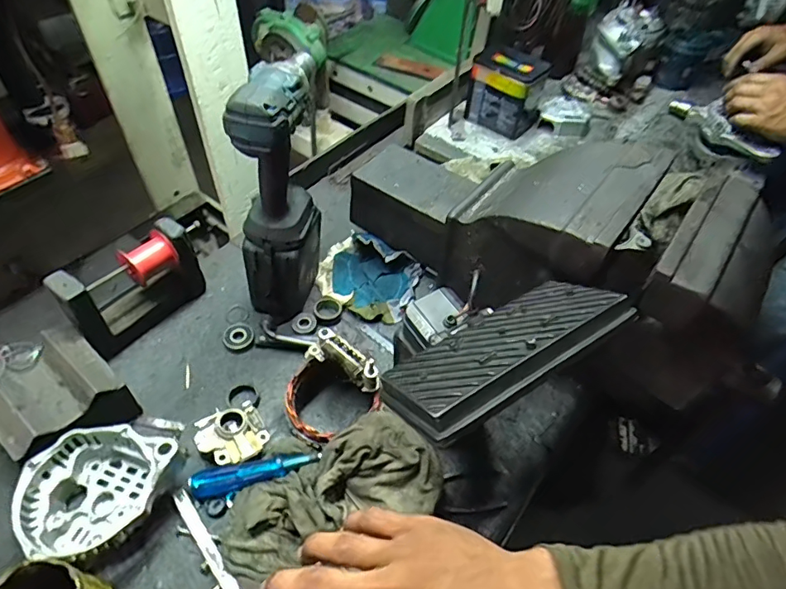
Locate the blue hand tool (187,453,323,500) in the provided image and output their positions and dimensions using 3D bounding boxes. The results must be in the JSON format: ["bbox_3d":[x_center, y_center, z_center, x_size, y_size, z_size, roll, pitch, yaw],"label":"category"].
[{"bbox_3d":[-0.151,0.196,0.544,0.143,0.020,0.023,-15,52,1],"label":"blue hand tool"}]

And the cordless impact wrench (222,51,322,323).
[{"bbox_3d":[-0.145,-0.132,0.631,0.089,0.319,0.164,1,50,-3],"label":"cordless impact wrench"}]

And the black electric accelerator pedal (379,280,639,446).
[{"bbox_3d":[0.096,0.044,0.429,0.213,0.025,0.096,-27,29,-21],"label":"black electric accelerator pedal"}]

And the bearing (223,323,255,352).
[{"bbox_3d":[-0.213,0.058,0.681,0.039,0.013,0.040,2,50,-2],"label":"bearing"}]

